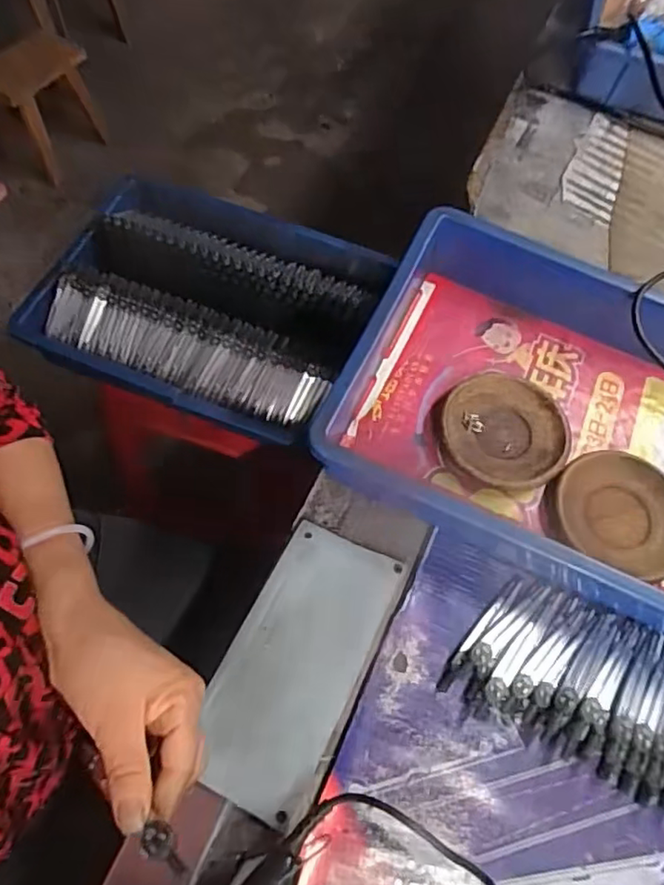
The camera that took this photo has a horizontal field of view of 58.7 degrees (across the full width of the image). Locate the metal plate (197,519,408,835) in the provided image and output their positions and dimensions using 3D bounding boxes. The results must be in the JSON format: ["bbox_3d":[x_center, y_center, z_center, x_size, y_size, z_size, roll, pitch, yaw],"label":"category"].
[{"bbox_3d":[-0.025,0.161,0.442,0.095,0.008,0.200,27,63,6],"label":"metal plate"}]

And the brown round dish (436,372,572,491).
[{"bbox_3d":[0.156,-0.011,0.532,0.117,0.016,0.111,2,64,-3],"label":"brown round dish"}]

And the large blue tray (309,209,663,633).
[{"bbox_3d":[0.232,-0.009,0.509,0.416,0.077,0.281,22,64,7],"label":"large blue tray"}]

